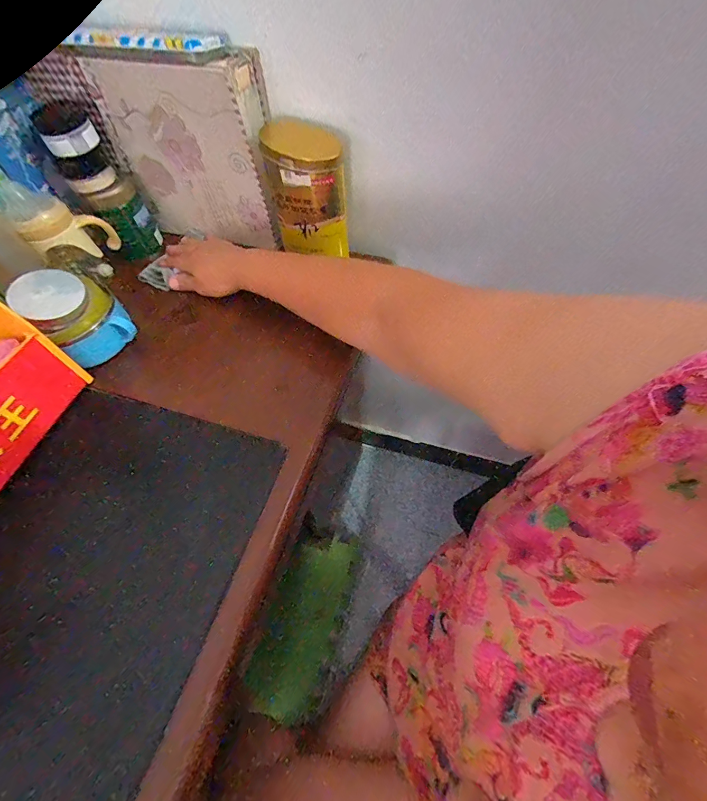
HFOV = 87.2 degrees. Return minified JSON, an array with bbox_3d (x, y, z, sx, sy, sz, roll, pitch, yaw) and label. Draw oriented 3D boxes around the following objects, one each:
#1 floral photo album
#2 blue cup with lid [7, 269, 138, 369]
[{"bbox_3d":[-0.206,-0.333,0.505,0.220,0.220,0.069,12,60,10],"label":"floral photo album"},{"bbox_3d":[-0.337,-0.107,0.456,0.094,0.081,0.088,34,66,21],"label":"blue cup with lid"}]

